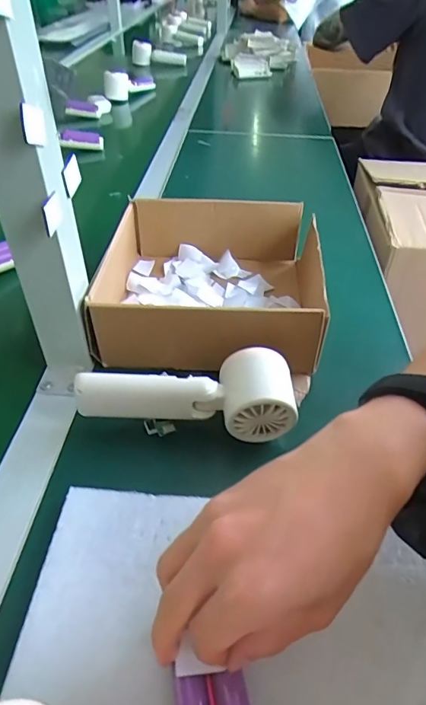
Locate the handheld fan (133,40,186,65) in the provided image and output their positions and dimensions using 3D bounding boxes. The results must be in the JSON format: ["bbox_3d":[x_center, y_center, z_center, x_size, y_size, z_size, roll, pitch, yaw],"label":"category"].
[{"bbox_3d":[-0.183,-0.962,1.462,0.210,0.059,0.048,21,48,25],"label":"handheld fan"}]

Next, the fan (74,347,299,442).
[{"bbox_3d":[-0.021,0.035,0.352,0.159,0.053,0.050,-3,43,-3],"label":"fan"}]

